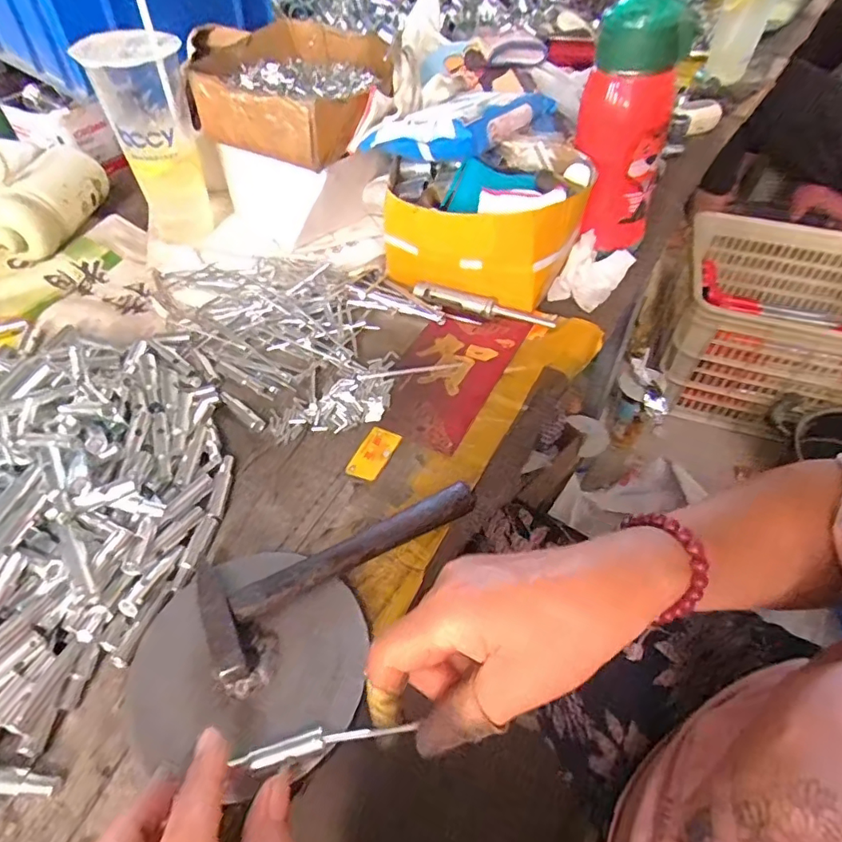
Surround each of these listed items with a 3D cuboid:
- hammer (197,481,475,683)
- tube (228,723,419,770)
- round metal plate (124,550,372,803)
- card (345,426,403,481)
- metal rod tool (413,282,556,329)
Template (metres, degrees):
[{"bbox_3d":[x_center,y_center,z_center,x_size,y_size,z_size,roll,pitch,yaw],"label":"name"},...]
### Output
[{"bbox_3d":[-0.049,0.079,0.331,0.173,0.028,0.066,-29,56,-22],"label":"hammer"},{"bbox_3d":[-0.046,0.155,0.263,0.086,0.008,0.011,-7,50,-10],"label":"tube"},{"bbox_3d":[-0.095,0.128,0.294,0.128,0.013,0.117,-4,51,5],"label":"round metal plate"},{"bbox_3d":[-0.034,0.023,0.397,0.025,0.004,0.046,20,53,16],"label":"card"},{"bbox_3d":[0.054,-0.105,0.491,0.134,0.011,0.017,20,53,16],"label":"metal rod tool"}]

